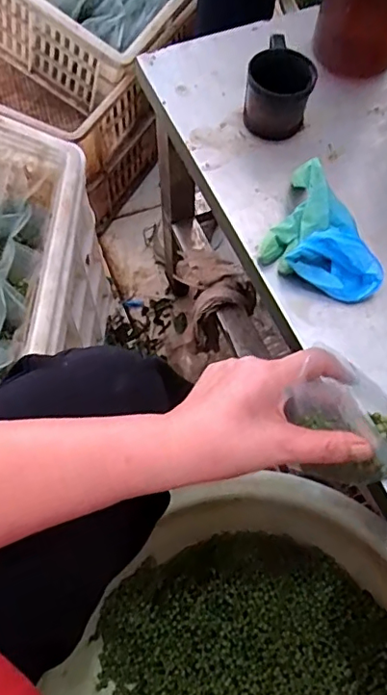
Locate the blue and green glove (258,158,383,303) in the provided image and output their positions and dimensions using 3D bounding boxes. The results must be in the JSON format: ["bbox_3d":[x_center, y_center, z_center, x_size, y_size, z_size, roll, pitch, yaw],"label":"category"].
[{"bbox_3d":[0.113,-0.094,0.459,0.110,0.045,0.088,30,65,12],"label":"blue and green glove"}]

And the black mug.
[{"bbox_3d":[0.082,-0.249,0.525,0.061,0.058,0.076,14,62,3],"label":"black mug"}]

